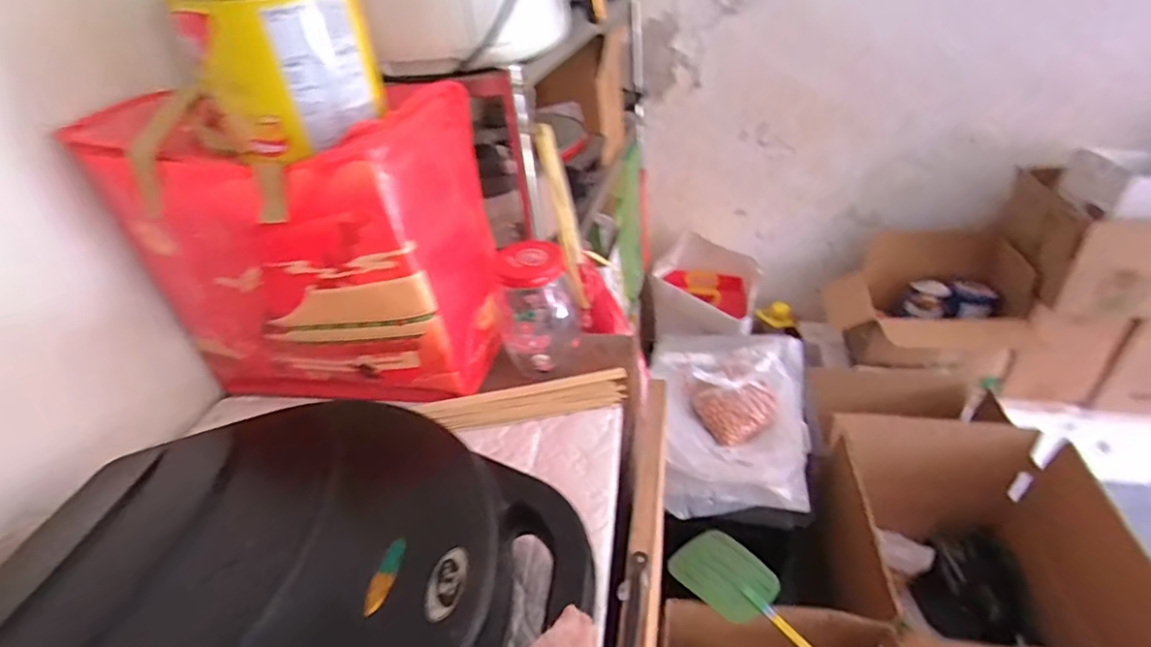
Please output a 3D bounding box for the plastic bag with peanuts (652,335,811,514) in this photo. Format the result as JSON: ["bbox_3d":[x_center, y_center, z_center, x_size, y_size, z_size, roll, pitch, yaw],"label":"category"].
[{"bbox_3d":[0.303,0.169,1.118,0.312,0.113,0.419,5,37,14],"label":"plastic bag with peanuts"}]

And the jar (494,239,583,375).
[{"bbox_3d":[-0.046,-0.021,0.685,0.093,0.145,0.107,-8,36,-4],"label":"jar"}]

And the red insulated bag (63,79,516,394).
[{"bbox_3d":[-0.291,-0.088,0.657,0.348,0.329,0.212,4,37,13],"label":"red insulated bag"}]

